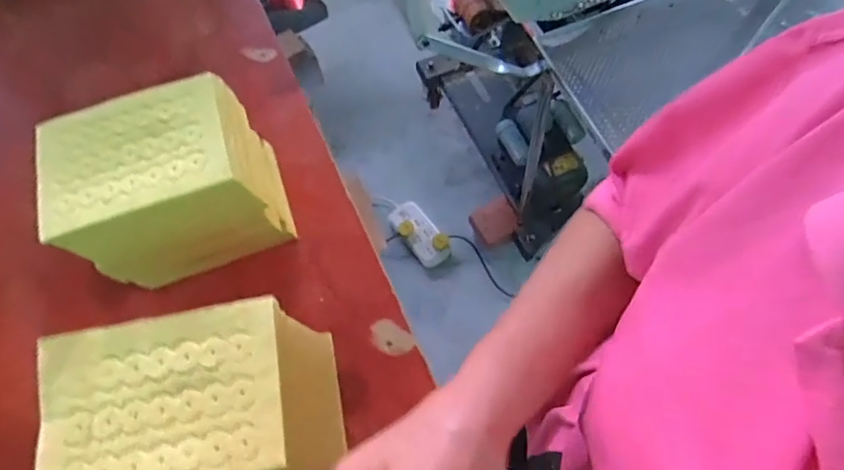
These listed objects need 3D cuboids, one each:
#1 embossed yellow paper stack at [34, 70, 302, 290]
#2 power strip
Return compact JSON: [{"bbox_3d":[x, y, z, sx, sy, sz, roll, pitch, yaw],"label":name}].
[{"bbox_3d":[-0.237,-0.049,0.484,0.174,0.128,0.127,-19,68,-6],"label":"embossed yellow paper stack"},{"bbox_3d":[-0.006,-0.012,1.485,0.107,0.052,0.223,-36,71,-13],"label":"power strip"}]

